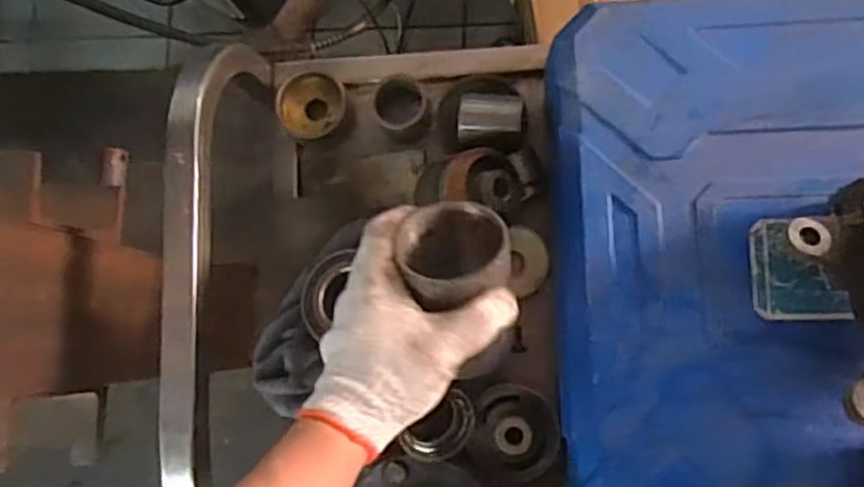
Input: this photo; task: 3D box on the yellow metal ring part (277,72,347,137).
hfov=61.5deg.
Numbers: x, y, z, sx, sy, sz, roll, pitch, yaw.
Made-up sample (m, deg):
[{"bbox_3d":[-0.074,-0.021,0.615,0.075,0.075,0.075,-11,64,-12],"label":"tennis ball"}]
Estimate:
[{"bbox_3d":[-0.108,-0.125,0.655,0.057,0.014,0.059,-1,83,7],"label":"yellow metal ring part"}]

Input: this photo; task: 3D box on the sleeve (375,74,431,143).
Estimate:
[{"bbox_3d":[-0.025,-0.117,0.636,0.043,0.060,0.043,-1,83,7],"label":"sleeve"}]

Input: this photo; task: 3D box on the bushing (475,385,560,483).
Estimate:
[{"bbox_3d":[0.065,0.145,0.557,0.062,0.036,0.068,-1,83,7],"label":"bushing"}]

